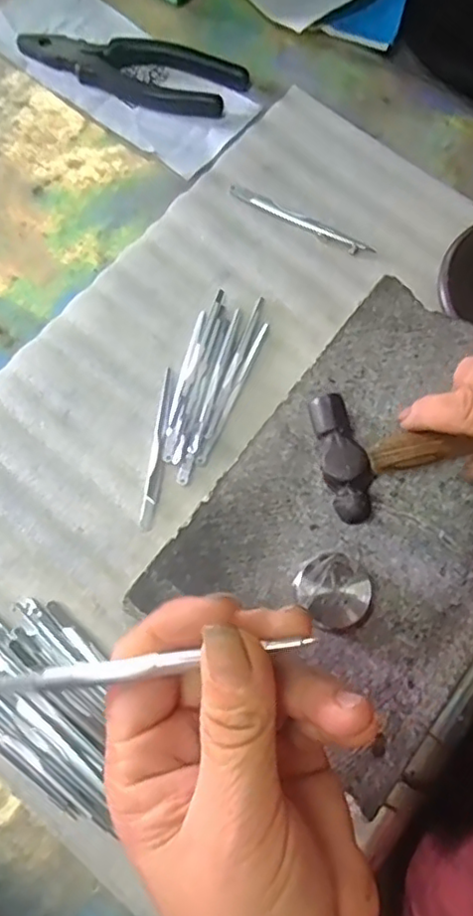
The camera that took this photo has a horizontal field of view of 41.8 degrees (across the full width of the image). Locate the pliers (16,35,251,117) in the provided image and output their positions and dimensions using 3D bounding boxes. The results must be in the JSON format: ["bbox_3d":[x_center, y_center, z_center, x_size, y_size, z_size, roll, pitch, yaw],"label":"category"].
[{"bbox_3d":[-0.075,-0.288,0.449,0.160,0.014,0.054,22,73,7],"label":"pliers"}]

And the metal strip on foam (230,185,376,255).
[{"bbox_3d":[0.043,-0.163,0.423,0.105,0.004,0.010,28,74,8],"label":"metal strip on foam"}]

